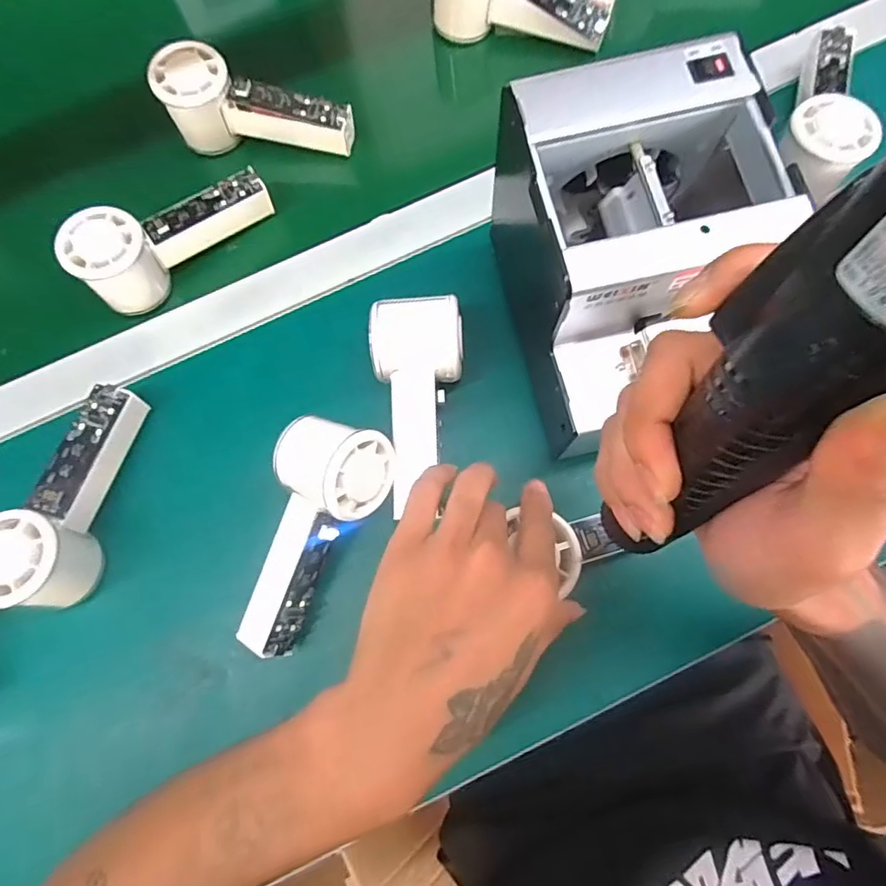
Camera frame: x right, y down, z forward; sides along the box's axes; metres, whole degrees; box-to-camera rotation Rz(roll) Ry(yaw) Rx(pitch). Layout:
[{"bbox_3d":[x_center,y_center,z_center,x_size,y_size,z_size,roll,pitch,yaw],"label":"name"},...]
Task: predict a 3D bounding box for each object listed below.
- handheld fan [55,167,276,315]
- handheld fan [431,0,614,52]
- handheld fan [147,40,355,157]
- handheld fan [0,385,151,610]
[{"bbox_3d":[-0.204,-0.162,0.411,0.144,0.056,0.046,-38,78,-10],"label":"handheld fan"},{"bbox_3d":[0.064,-0.367,0.450,0.146,0.060,0.042,16,75,4],"label":"handheld fan"},{"bbox_3d":[-0.146,-0.267,0.434,0.146,0.056,0.049,5,75,1],"label":"handheld fan"},{"bbox_3d":[-0.249,0.032,0.358,0.047,0.059,0.145,9,75,2],"label":"handheld fan"}]

